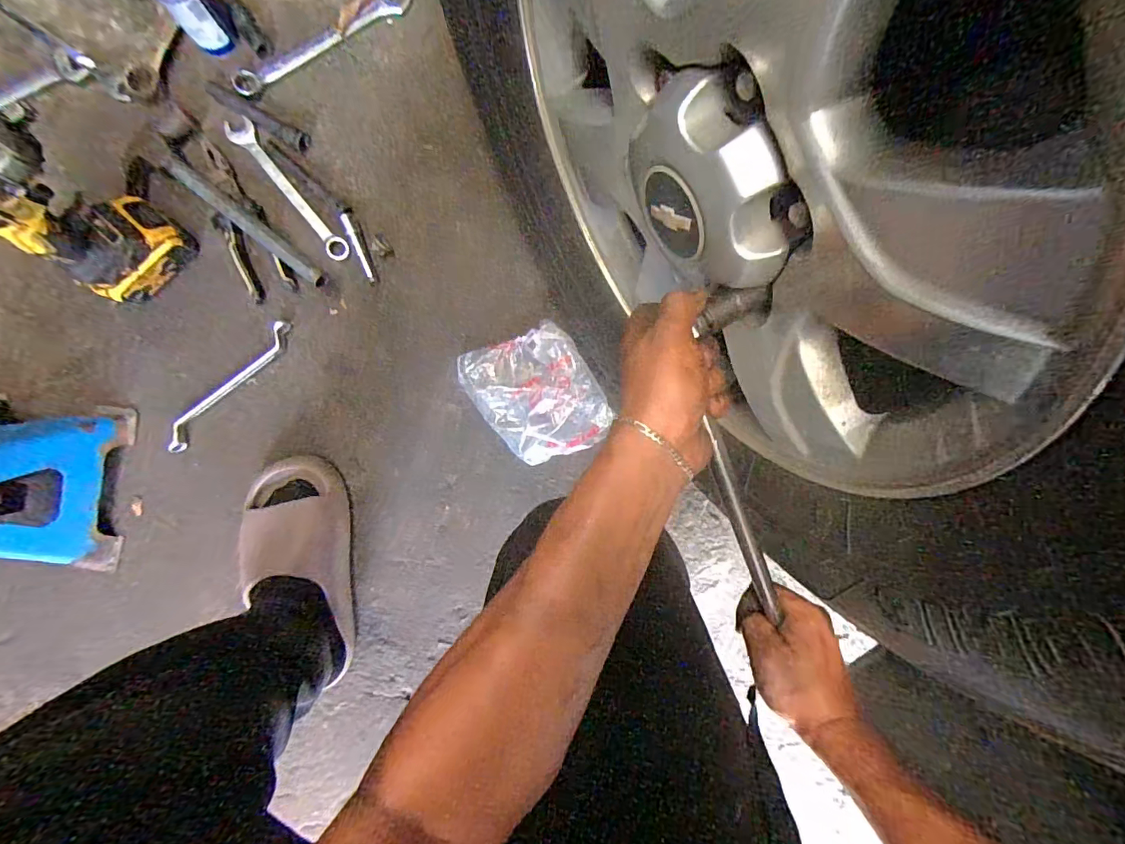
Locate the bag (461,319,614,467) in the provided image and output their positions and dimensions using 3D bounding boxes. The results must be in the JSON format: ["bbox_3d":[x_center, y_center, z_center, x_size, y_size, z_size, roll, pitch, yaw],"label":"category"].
[{"bbox_3d":[-0.037,-0.037,0.642,0.151,0.046,0.184,-32,93,-6],"label":"bag"}]

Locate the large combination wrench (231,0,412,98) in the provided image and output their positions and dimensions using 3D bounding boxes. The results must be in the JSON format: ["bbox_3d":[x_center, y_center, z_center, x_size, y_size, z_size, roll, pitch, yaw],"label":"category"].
[{"bbox_3d":[-0.315,-0.500,0.621,0.251,0.012,0.041,-34,94,-6],"label":"large combination wrench"}]

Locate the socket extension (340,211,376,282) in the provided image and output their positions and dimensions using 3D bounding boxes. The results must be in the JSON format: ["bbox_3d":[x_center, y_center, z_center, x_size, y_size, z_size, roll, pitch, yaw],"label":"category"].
[{"bbox_3d":[-0.263,-0.224,0.610,0.011,0.007,0.091,-22,92,-6],"label":"socket extension"}]

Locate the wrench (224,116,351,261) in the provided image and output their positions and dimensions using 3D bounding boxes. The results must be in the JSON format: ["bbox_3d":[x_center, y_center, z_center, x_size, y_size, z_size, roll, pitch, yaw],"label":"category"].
[{"bbox_3d":[-0.355,-0.302,0.616,0.031,0.013,0.219,-39,94,-5],"label":"wrench"}]

